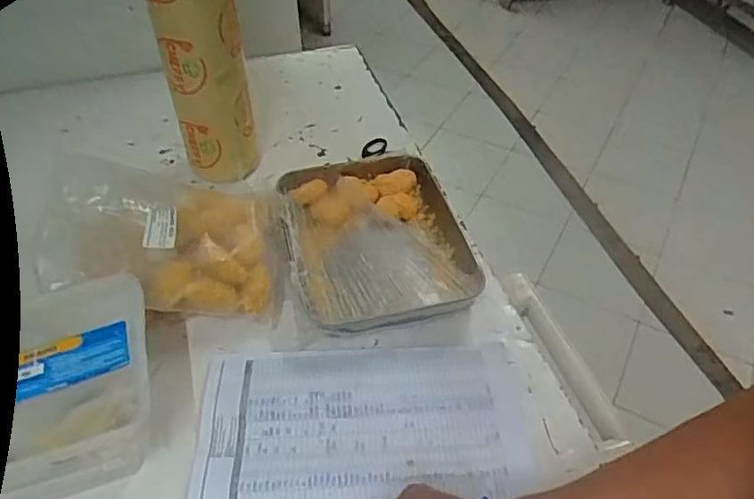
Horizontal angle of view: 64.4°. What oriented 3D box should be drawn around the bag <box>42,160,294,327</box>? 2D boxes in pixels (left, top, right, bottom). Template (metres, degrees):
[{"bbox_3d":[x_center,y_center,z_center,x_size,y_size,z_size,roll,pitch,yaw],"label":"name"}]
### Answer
[{"bbox_3d":[-0.223,-0.012,0.653,0.241,0.099,0.171,-5,45,-5],"label":"bag"}]

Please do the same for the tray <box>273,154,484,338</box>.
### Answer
[{"bbox_3d":[0.002,-0.015,0.706,0.205,0.040,0.258,-10,46,-10],"label":"tray"}]

